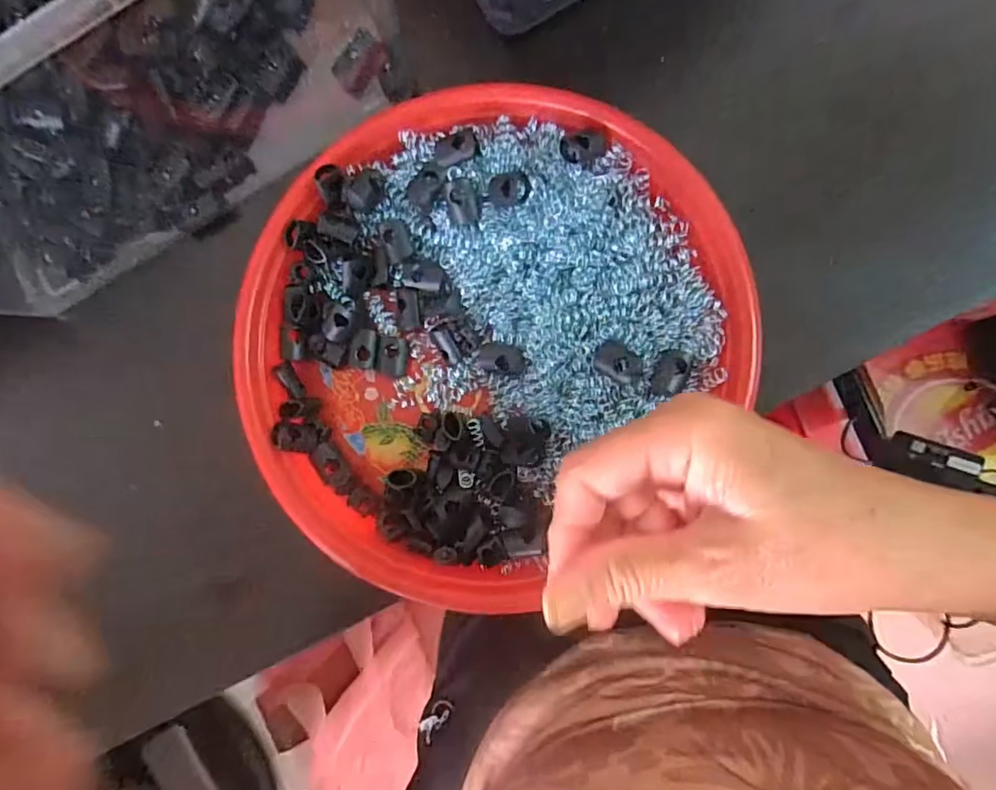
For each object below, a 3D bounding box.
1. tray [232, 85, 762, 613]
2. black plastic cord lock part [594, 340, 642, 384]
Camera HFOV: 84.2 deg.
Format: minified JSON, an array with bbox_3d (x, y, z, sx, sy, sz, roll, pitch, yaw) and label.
[{"bbox_3d":[-0.015,-0.036,0.266,0.216,0.036,0.225,0,92,10],"label":"tray"},{"bbox_3d":[0.054,-0.014,0.249,0.022,0.009,0.016,40,98,6],"label":"black plastic cord lock part"}]

